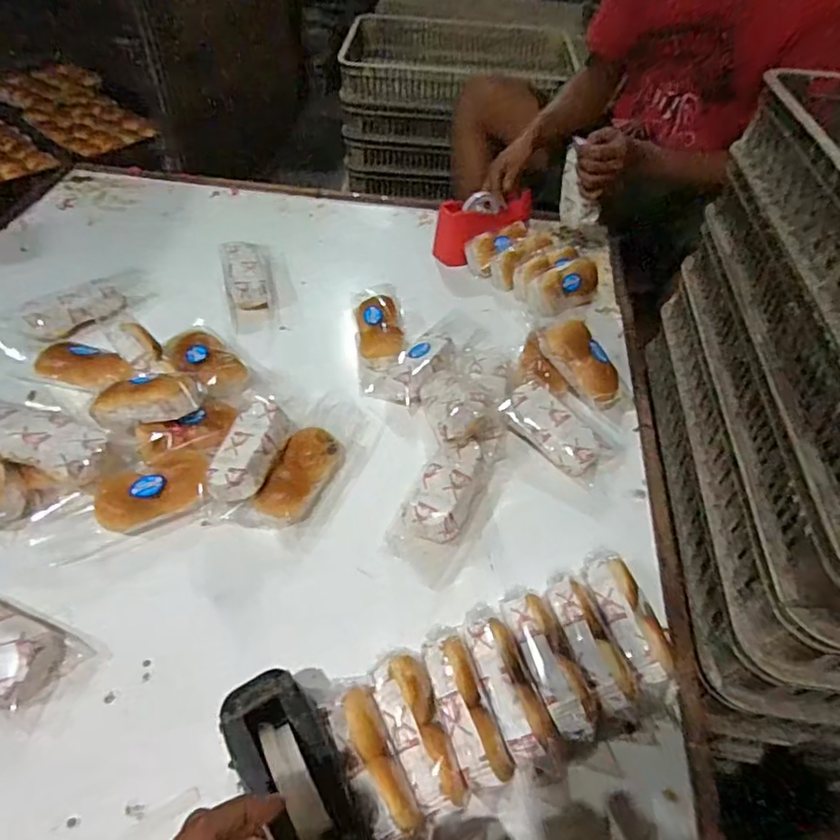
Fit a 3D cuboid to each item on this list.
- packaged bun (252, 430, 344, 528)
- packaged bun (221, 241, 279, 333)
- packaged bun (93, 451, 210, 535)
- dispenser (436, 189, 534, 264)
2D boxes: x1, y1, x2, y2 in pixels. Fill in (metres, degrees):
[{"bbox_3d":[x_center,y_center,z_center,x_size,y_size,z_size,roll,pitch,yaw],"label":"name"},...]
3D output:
[{"bbox_3d":[-0.151,0.072,0.724,0.064,0.048,0.142,21,51,14],"label":"packaged bun"},{"bbox_3d":[-0.296,-0.243,0.993,0.081,0.052,0.223,-11,51,-13],"label":"packaged bun"},{"bbox_3d":[-0.320,0.087,0.696,0.131,0.048,0.080,-14,51,-15],"label":"packaged bun"},{"bbox_3d":[0.131,-0.373,1.111,0.212,0.096,0.084,-19,53,-19],"label":"dispenser"}]

